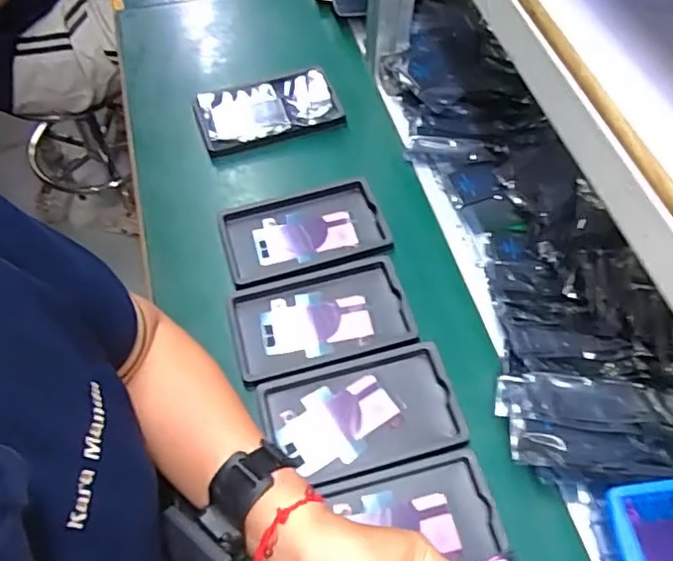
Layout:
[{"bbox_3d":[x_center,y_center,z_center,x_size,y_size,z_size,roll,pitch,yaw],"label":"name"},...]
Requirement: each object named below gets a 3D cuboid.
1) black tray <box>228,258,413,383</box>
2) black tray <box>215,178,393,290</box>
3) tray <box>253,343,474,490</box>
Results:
[{"bbox_3d":[-0.015,0.035,0.536,0.155,0.015,0.094,-13,60,-10],"label":"black tray"},{"bbox_3d":[-0.032,-0.046,0.593,0.156,0.020,0.101,-12,60,-9],"label":"black tray"},{"bbox_3d":[0.021,0.114,0.492,0.157,0.017,0.094,-12,60,-9],"label":"tray"}]

